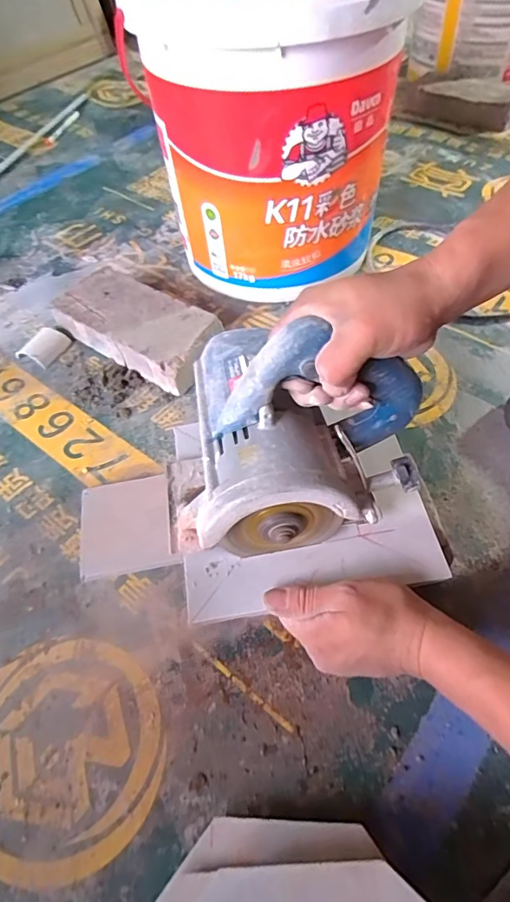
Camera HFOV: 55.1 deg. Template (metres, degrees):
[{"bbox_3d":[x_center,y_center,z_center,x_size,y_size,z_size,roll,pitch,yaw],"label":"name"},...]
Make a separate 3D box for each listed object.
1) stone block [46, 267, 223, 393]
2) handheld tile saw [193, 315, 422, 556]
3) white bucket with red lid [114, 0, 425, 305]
[{"bbox_3d":[-0.146,-0.157,0.628,0.216,0.049,0.101,30,61,22],"label":"stone block"},{"bbox_3d":[0.035,-0.039,0.384,0.161,0.152,0.187,-6,54,-1],"label":"handheld tile saw"},{"bbox_3d":[0.012,-0.417,0.603,0.290,0.309,0.299,-2,54,2],"label":"white bucket with red lid"}]

